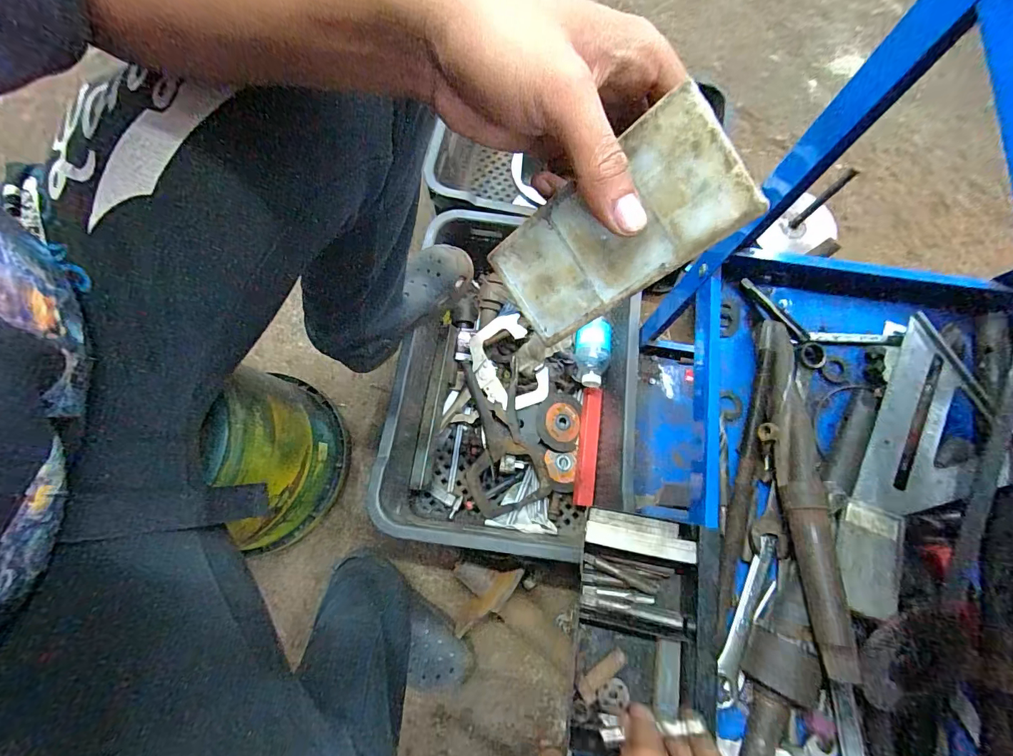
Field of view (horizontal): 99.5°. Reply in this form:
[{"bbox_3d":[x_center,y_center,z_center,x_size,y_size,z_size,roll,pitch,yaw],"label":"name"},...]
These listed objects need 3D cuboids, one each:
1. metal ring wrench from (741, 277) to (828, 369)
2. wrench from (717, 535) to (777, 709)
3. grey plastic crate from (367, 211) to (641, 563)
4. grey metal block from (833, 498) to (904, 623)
[{"bbox_3d":[0.307,-0.064,0.475,0.027,0.014,0.120,-30,77,-8],"label":"metal ring wrench"},{"bbox_3d":[0.224,0.223,0.402,0.021,0.011,0.155,24,76,6],"label":"wrench"},{"bbox_3d":[0.018,0.004,0.720,0.360,0.192,0.515,7,75,2],"label":"grey plastic crate"},{"bbox_3d":[0.317,0.158,0.377,0.046,0.012,0.098,15,53,27],"label":"grey metal block"}]

